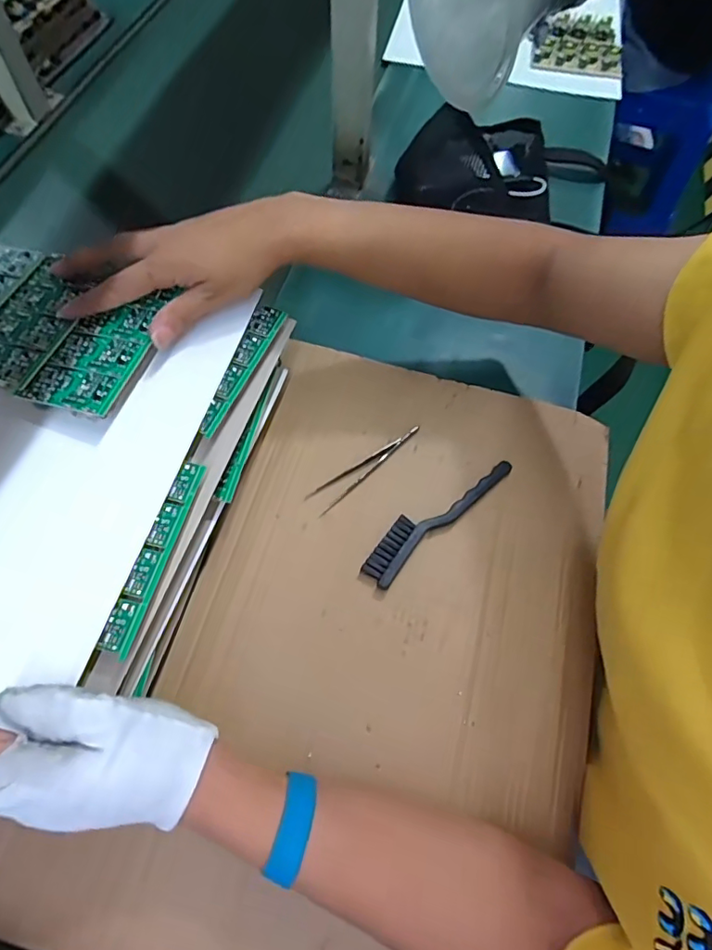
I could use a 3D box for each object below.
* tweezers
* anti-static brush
[{"bbox_3d":[0.011,-0.008,0.485,0.125,0.009,0.022,-36,70,-18],"label":"tweezers"},{"bbox_3d":[0.073,0.034,0.470,0.169,0.012,0.035,-39,71,-19],"label":"anti-static brush"}]

